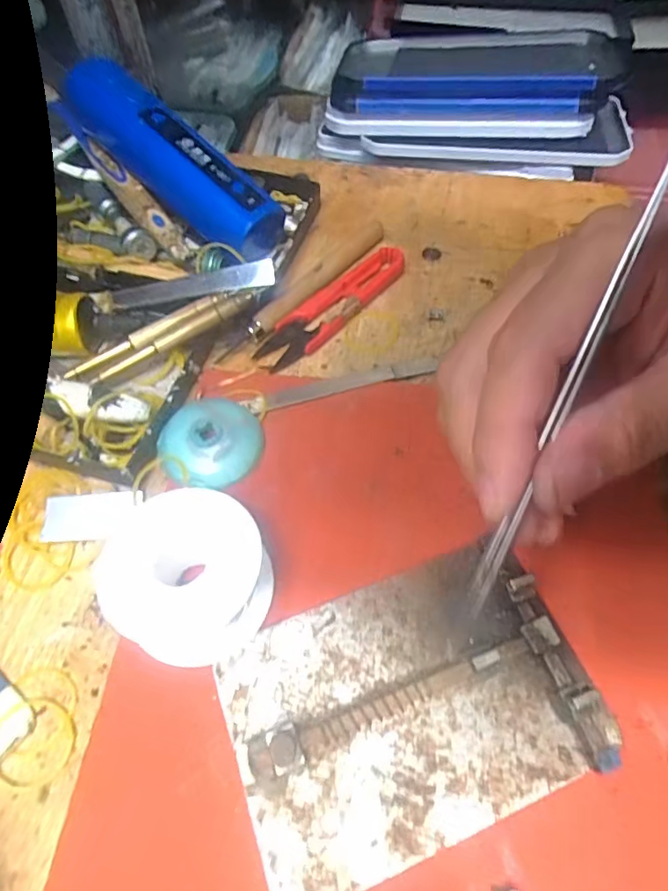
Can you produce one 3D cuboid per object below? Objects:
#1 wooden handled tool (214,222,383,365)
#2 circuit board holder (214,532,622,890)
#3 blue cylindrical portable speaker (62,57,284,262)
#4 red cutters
[{"bbox_3d":[-0.015,-0.085,0.286,0.013,0.010,0.121,38,66,21],"label":"wooden handled tool"},{"bbox_3d":[0.024,0.083,0.178,0.113,0.015,0.080,-18,60,-10],"label":"circuit board holder"},{"bbox_3d":[-0.088,-0.151,0.288,0.131,0.033,0.036,40,65,0],"label":"blue cylindrical portable speaker"},{"bbox_3d":[0.001,-0.074,0.280,0.097,0.009,0.023,-39,65,-21],"label":"red cutters"}]

